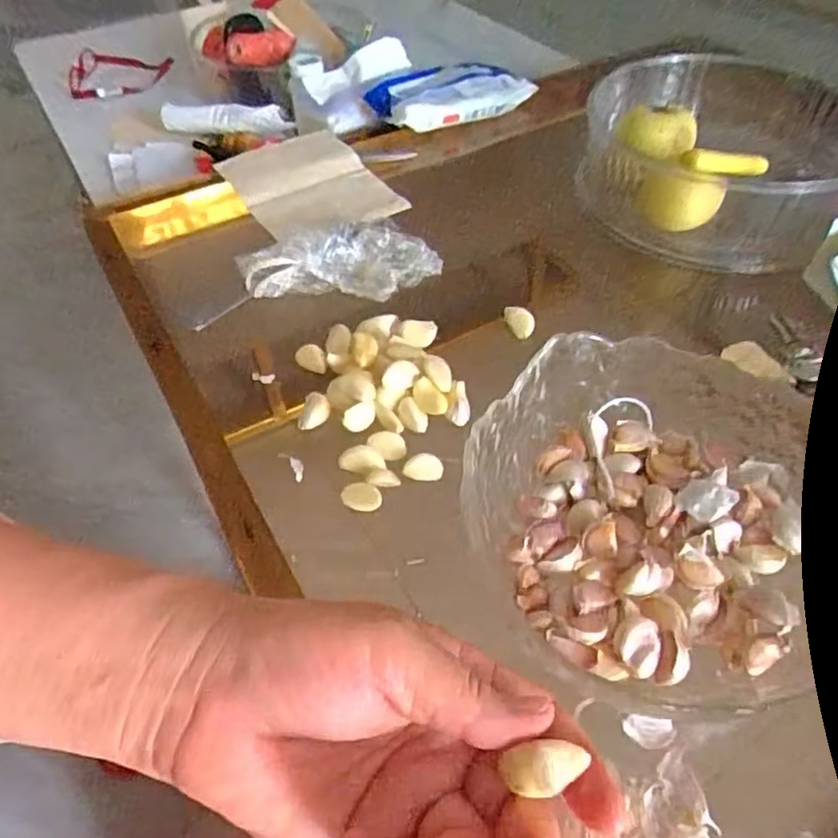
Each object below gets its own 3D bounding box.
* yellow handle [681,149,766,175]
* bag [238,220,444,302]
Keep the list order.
[{"bbox_3d":[0.238,-0.195,0.485,0.090,0.013,0.012,-7,47,-26],"label":"yellow handle"},{"bbox_3d":[-0.062,-0.129,0.505,0.151,0.033,0.066,-1,50,3],"label":"bag"}]

